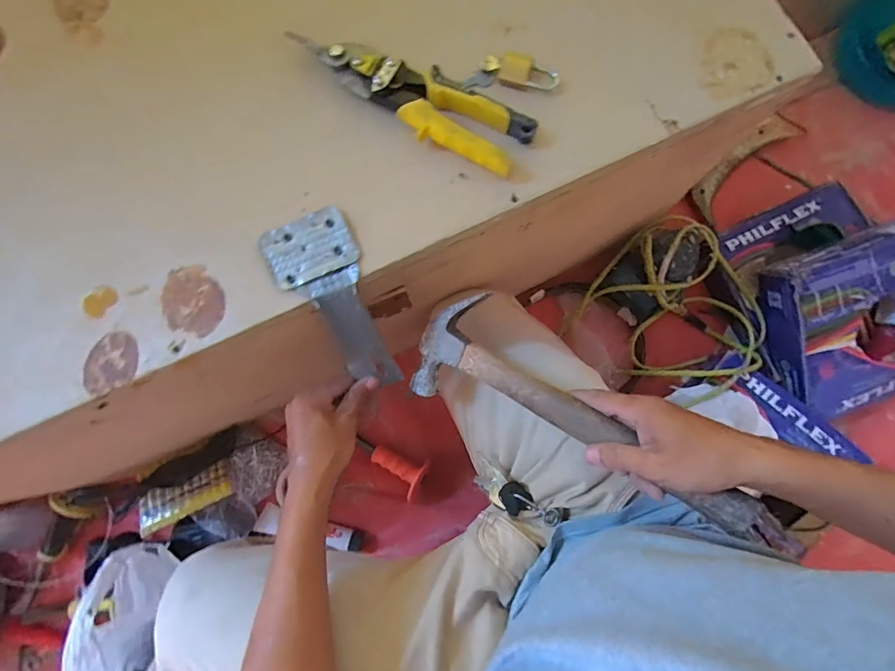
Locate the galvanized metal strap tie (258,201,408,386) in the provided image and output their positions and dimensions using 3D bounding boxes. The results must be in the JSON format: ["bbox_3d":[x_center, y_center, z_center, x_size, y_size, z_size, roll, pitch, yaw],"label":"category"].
[{"bbox_3d":[-0.100,-0.023,0.408,0.076,0.046,0.174,-24,120,-4],"label":"galvanized metal strap tie"}]

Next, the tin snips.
[{"bbox_3d":[-0.032,-0.215,0.393,0.222,0.026,0.053,25,80,5],"label":"tin snips"}]

